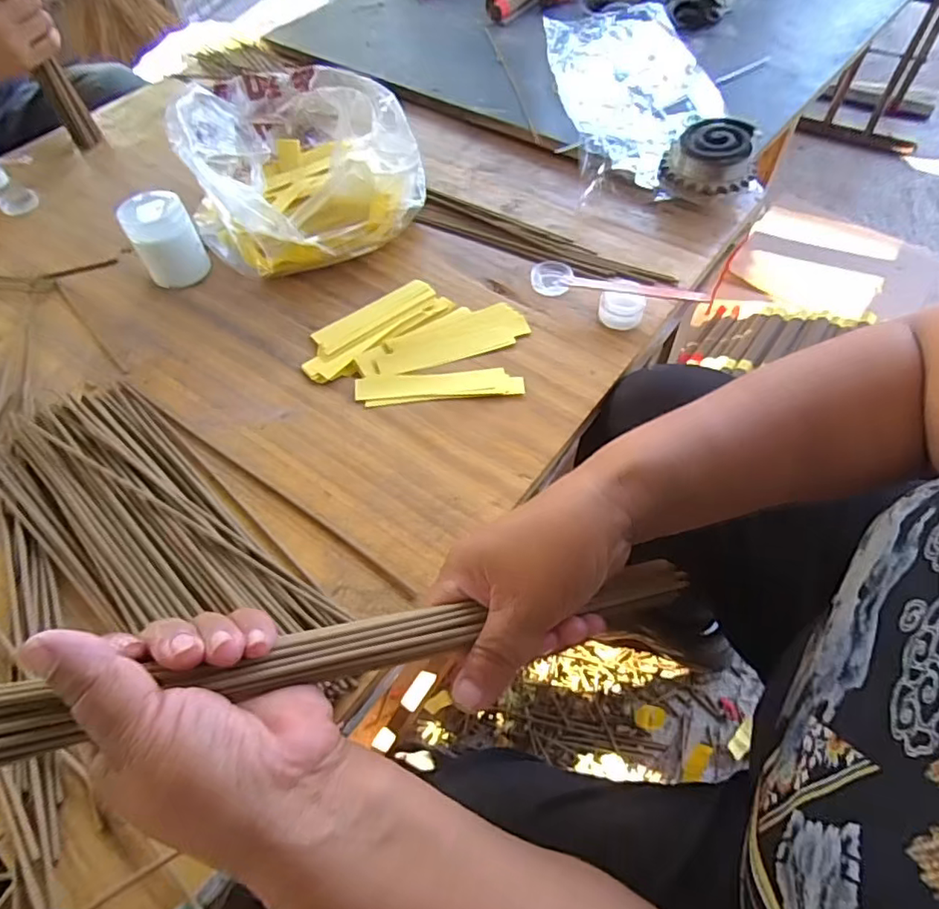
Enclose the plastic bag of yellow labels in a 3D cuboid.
[{"bbox_3d":[-0.164,-0.288,0.559,0.221,0.081,0.236,-22,58,-12],"label":"plastic bag of yellow labels"}]

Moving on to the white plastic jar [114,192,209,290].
[{"bbox_3d":[-0.278,-0.197,0.526,0.055,0.070,0.045,-26,59,-14],"label":"white plastic jar"}]

